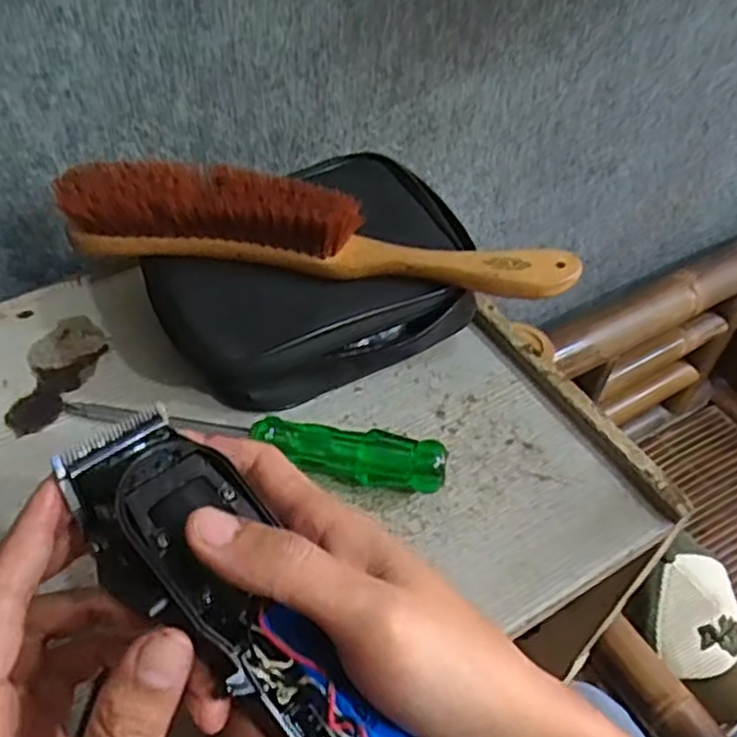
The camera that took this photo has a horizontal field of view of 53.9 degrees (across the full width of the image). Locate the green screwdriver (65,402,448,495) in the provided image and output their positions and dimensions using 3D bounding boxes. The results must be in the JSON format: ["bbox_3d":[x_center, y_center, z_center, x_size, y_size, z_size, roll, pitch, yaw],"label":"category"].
[{"bbox_3d":[-0.057,0.033,0.355,0.188,0.024,0.023,11,49,8],"label":"green screwdriver"}]

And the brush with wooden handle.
[{"bbox_3d":[-0.024,-0.072,0.372,0.258,0.033,0.040,6,48,3],"label":"brush with wooden handle"}]

